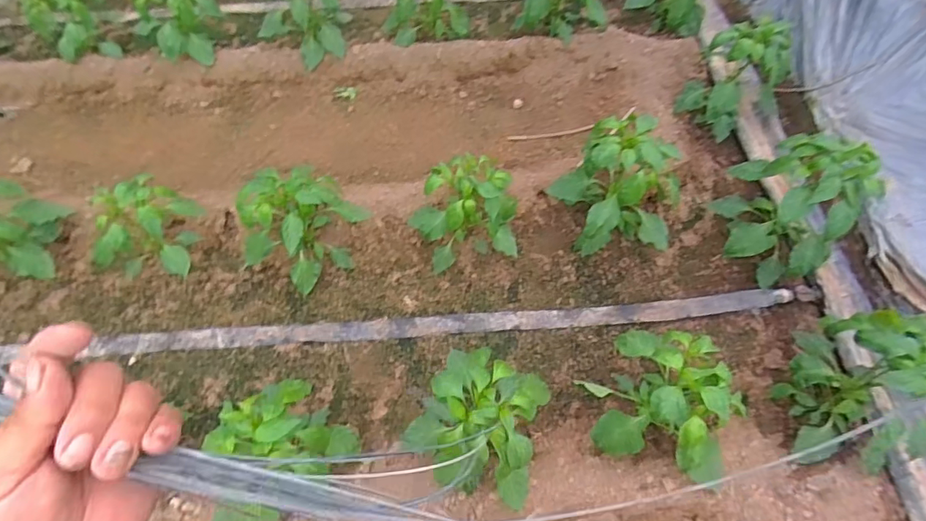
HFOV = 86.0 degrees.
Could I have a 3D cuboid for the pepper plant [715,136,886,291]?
[{"bbox_3d":[0.890,-0.148,1.354,0.324,0.385,0.242,26,65,12],"label":"pepper plant"}]

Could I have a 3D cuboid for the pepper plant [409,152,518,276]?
[{"bbox_3d":[0.003,-0.141,1.461,0.299,0.299,0.249,-5,62,-4],"label":"pepper plant"}]

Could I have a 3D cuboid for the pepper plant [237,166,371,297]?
[{"bbox_3d":[-0.459,-0.102,1.434,0.246,0.331,0.297,19,63,9],"label":"pepper plant"}]

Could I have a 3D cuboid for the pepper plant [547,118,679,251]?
[{"bbox_3d":[0.453,-0.193,1.412,0.351,0.419,0.271,2,62,0],"label":"pepper plant"}]

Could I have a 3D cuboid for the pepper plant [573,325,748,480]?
[{"bbox_3d":[0.474,0.329,1.154,0.348,0.312,0.266,17,63,8],"label":"pepper plant"}]

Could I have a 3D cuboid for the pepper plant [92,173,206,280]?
[{"bbox_3d":[-0.890,-0.097,1.400,0.269,0.266,0.228,2,62,0],"label":"pepper plant"}]

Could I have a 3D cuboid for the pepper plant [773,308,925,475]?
[{"bbox_3d":[0.939,0.285,1.147,0.254,0.385,0.315,-8,63,-5],"label":"pepper plant"}]

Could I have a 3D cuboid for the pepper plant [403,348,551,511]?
[{"bbox_3d":[0.046,0.356,1.138,0.301,0.272,0.281,21,64,10],"label":"pepper plant"}]

